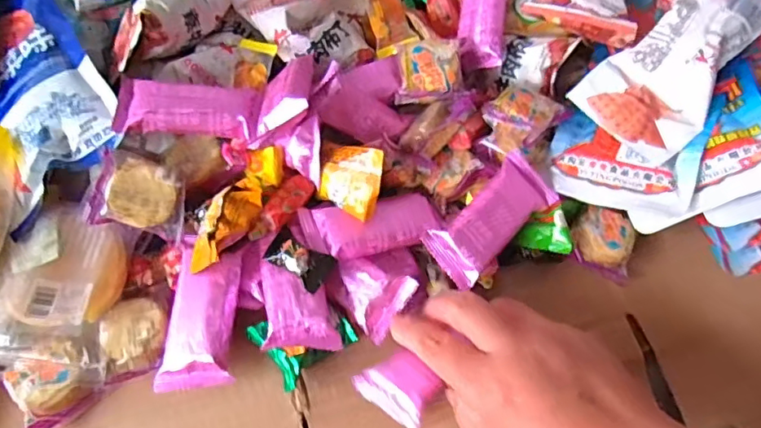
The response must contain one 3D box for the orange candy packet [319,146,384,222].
[{"bbox_3d":[-0.019,-0.023,0.340,0.040,0.007,0.046,24,107,22],"label":"orange candy packet"}]

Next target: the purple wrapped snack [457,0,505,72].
[{"bbox_3d":[0.076,-0.155,0.404,0.038,0.015,0.096,-4,72,37],"label":"purple wrapped snack"}]

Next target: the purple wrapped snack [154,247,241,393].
[{"bbox_3d":[-0.108,0.063,0.326,0.042,0.014,0.086,5,72,7],"label":"purple wrapped snack"}]

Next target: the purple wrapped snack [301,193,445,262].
[{"bbox_3d":[-0.004,0.009,0.346,0.089,0.019,0.041,-13,58,-4],"label":"purple wrapped snack"}]

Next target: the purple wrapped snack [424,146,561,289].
[{"bbox_3d":[0.074,0.001,0.352,0.097,0.018,0.042,-40,93,-26],"label":"purple wrapped snack"}]

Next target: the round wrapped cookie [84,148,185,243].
[{"bbox_3d":[-0.152,-0.012,0.341,0.055,0.016,0.048,12,96,-23],"label":"round wrapped cookie"}]

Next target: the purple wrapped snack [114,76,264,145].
[{"bbox_3d":[-0.121,-0.070,0.344,0.086,0.016,0.043,1,57,-15],"label":"purple wrapped snack"}]

